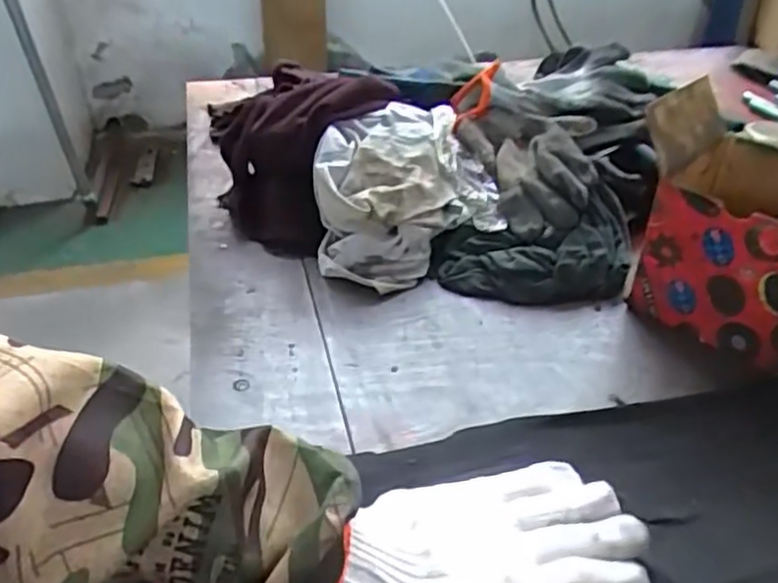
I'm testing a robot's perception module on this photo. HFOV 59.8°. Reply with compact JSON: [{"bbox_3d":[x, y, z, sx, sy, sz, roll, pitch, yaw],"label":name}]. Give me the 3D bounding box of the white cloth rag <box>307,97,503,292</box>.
[{"bbox_3d":[0.014,-0.107,0.657,0.177,0.053,0.227,-4,59,-17],"label":"white cloth rag"}]

